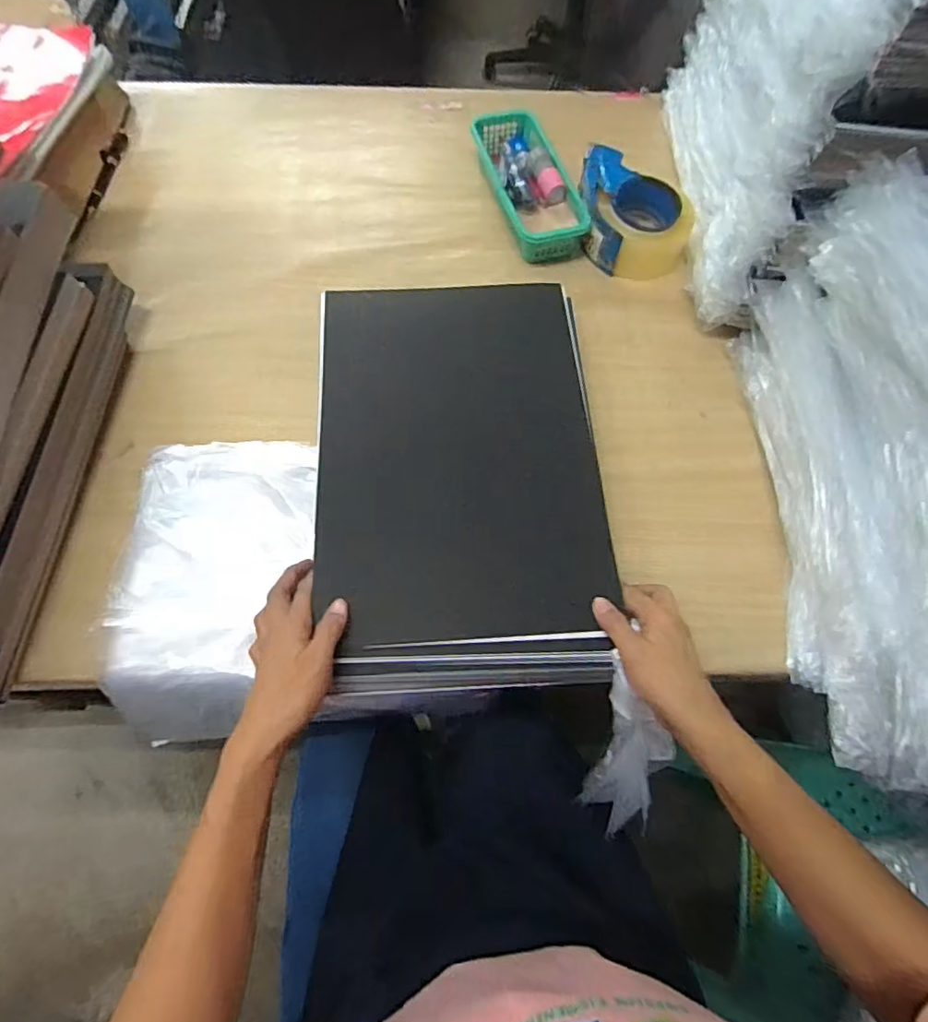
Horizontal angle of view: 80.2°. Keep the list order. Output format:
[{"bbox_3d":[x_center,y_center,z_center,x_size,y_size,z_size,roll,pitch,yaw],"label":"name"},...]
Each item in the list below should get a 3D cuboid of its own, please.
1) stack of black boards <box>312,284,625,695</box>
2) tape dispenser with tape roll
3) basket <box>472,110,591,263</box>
[{"bbox_3d":[-0.003,-0.047,0.515,0.254,0.027,0.403,-4,66,-3],"label":"stack of black boards"},{"bbox_3d":[0.191,-0.352,0.649,0.114,0.060,0.161,-11,67,-6],"label":"tape dispenser with tape roll"},{"bbox_3d":[0.071,-0.398,0.662,0.093,0.048,0.217,-16,67,-8],"label":"basket"}]

